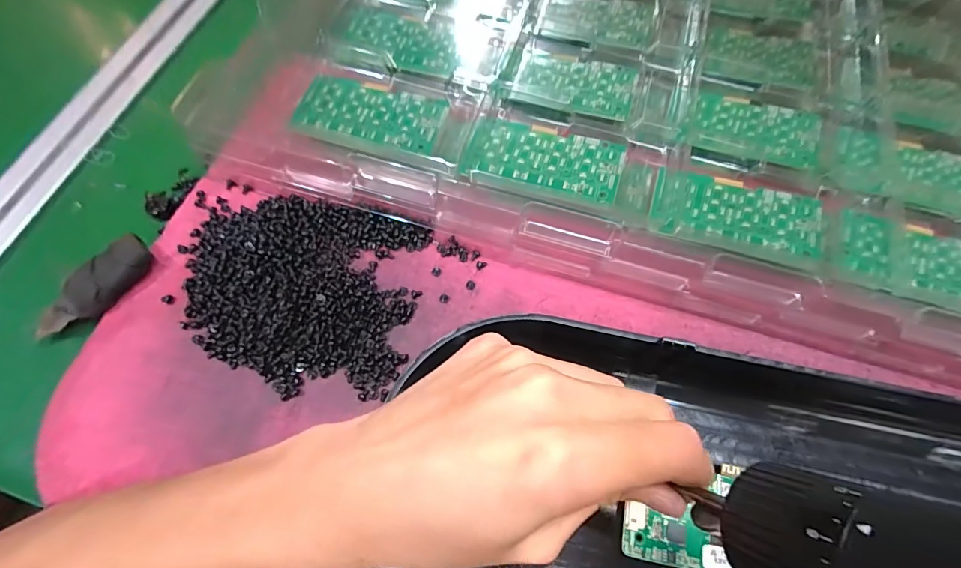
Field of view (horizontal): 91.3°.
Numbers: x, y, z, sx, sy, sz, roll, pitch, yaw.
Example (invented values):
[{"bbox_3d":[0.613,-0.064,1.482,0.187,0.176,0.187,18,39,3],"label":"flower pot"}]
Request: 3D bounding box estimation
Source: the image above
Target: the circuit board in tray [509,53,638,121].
[{"bbox_3d":[0.063,-0.135,0.315,0.077,0.004,0.048,15,69,5],"label":"circuit board in tray"}]

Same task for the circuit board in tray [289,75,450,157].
[{"bbox_3d":[-0.070,-0.109,0.300,0.092,0.005,0.045,16,70,6],"label":"circuit board in tray"}]

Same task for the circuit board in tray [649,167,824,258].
[{"bbox_3d":[0.151,-0.043,0.277,0.096,0.006,0.042,12,69,4],"label":"circuit board in tray"}]

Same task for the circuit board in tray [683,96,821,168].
[{"bbox_3d":[0.177,-0.100,0.305,0.079,0.007,0.047,16,70,6],"label":"circuit board in tray"}]

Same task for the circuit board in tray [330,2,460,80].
[{"bbox_3d":[-0.056,-0.171,0.328,0.088,0.004,0.050,15,70,6],"label":"circuit board in tray"}]

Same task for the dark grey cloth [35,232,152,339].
[{"bbox_3d":[-0.218,0.003,0.263,0.069,0.014,0.024,-40,74,-14],"label":"dark grey cloth"}]

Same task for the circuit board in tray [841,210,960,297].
[{"bbox_3d":[0.256,-0.015,0.269,0.093,0.006,0.043,13,69,5],"label":"circuit board in tray"}]

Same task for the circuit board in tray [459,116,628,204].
[{"bbox_3d":[0.039,-0.078,0.290,0.093,0.006,0.043,14,69,5],"label":"circuit board in tray"}]

